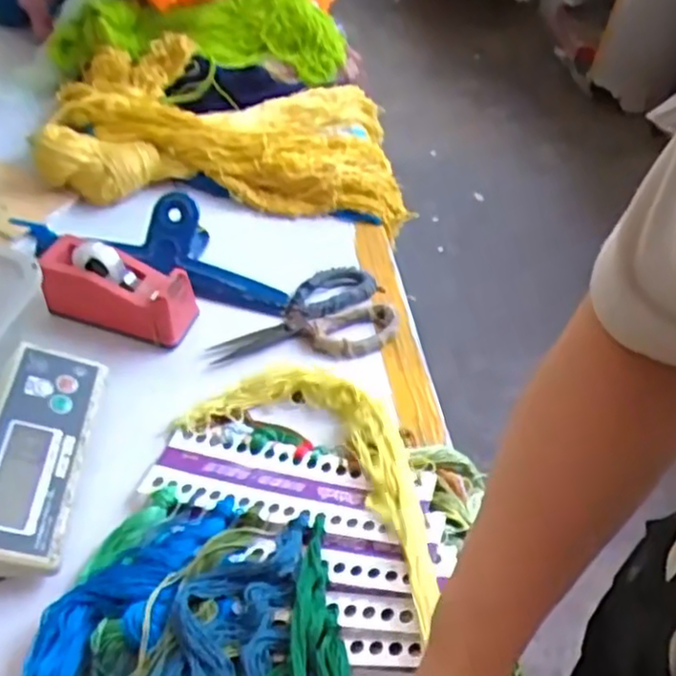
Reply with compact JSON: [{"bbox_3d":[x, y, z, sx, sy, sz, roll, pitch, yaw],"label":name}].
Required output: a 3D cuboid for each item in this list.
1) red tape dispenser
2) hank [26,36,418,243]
[{"bbox_3d":[-0.222,-0.047,0.712,0.155,0.067,0.059,17,49,10],"label":"red tape dispenser"},{"bbox_3d":[-0.138,-0.275,0.913,0.457,0.074,0.283,9,48,3],"label":"hank"}]

